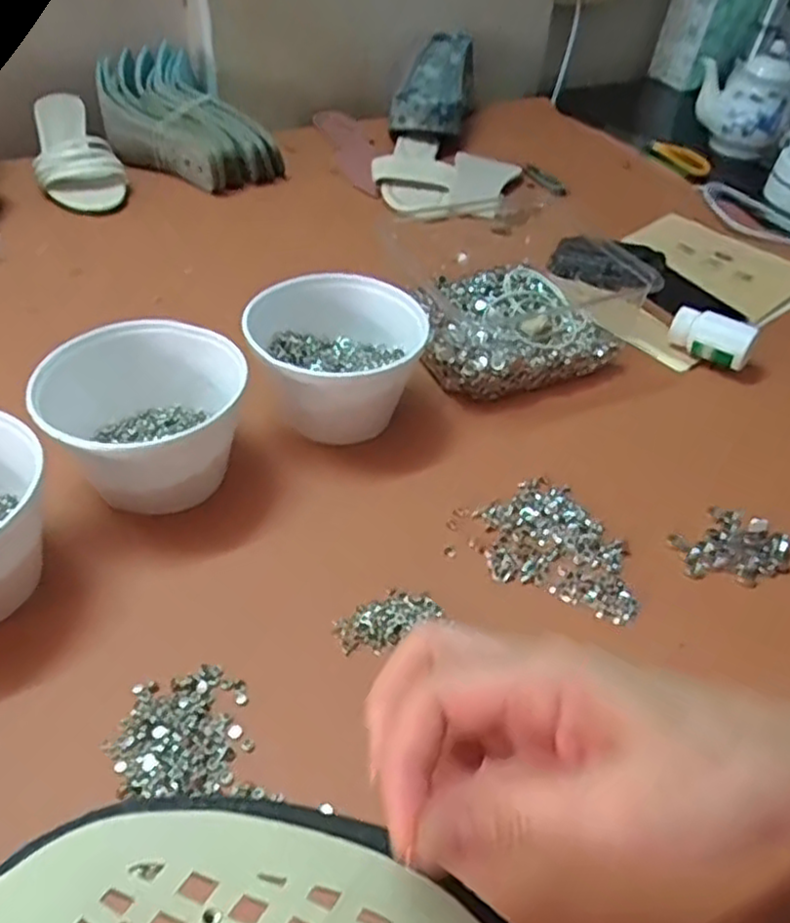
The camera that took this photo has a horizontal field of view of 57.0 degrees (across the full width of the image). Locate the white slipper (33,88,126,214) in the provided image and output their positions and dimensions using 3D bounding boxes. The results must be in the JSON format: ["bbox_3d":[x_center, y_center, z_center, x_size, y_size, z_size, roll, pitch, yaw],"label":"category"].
[{"bbox_3d":[-0.381,-0.372,0.869,0.095,0.052,0.228,-13,46,-18],"label":"white slipper"}]

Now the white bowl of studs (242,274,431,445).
[{"bbox_3d":[-0.048,-0.069,0.544,0.129,0.083,0.129,2,43,-2],"label":"white bowl of studs"}]

